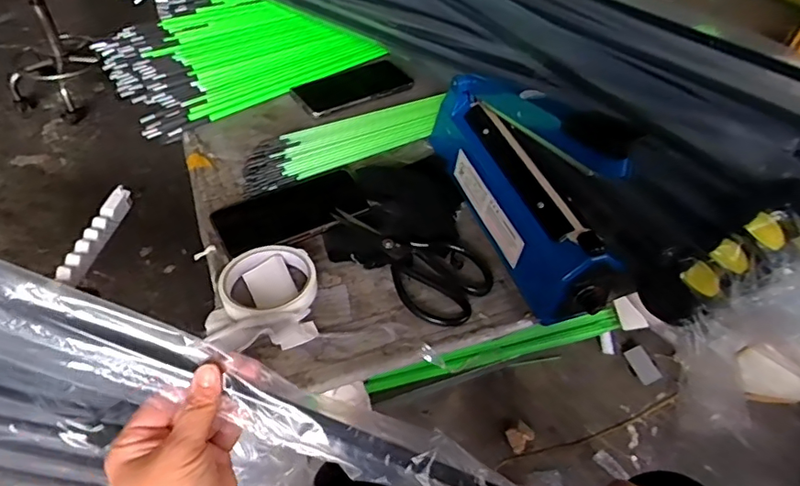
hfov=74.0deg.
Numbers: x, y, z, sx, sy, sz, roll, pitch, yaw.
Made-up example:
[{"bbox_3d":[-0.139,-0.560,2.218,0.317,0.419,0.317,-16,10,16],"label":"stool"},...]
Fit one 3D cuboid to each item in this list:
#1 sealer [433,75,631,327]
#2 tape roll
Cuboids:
[{"bbox_3d":[0.137,-0.088,0.540,0.086,0.183,0.295,-12,50,-15],"label":"sealer"},{"bbox_3d":[-0.125,0.039,0.502,0.091,0.019,0.087,3,48,-3],"label":"tape roll"}]

